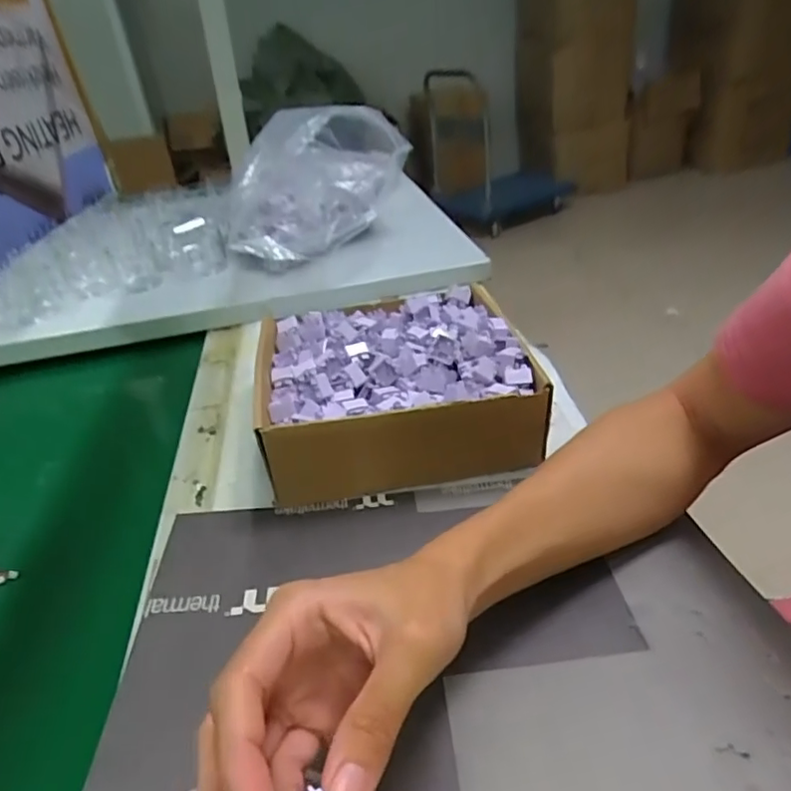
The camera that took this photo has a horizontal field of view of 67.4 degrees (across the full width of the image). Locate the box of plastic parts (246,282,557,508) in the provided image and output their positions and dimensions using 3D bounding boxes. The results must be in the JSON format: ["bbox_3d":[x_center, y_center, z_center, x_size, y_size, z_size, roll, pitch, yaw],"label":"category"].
[{"bbox_3d":[-0.006,-0.013,0.493,0.206,0.071,0.210,-12,33,-7],"label":"box of plastic parts"}]

